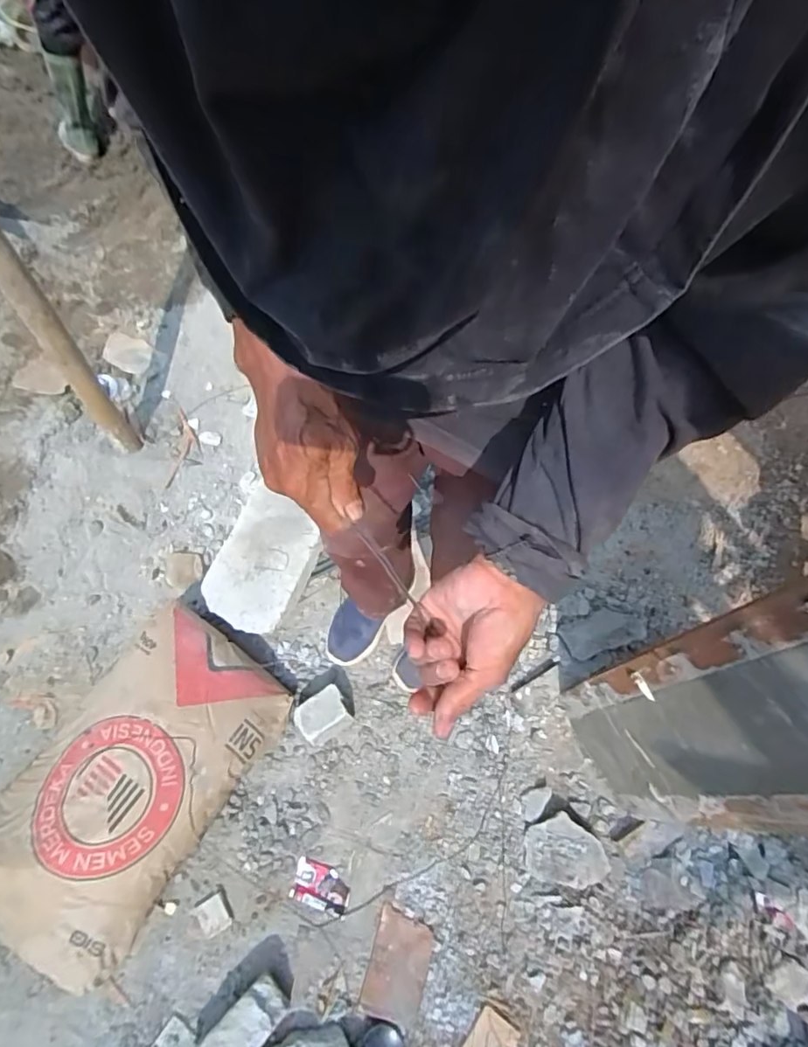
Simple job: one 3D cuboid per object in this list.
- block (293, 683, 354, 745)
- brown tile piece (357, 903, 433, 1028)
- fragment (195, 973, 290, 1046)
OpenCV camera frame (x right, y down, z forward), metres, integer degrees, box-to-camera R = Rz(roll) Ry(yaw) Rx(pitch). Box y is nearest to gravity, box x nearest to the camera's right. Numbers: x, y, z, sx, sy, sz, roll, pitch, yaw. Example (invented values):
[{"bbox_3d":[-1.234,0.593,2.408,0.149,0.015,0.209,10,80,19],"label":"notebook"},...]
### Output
[{"bbox_3d":[-0.171,0.401,1.132,0.111,0.088,0.082,-32,71,-19],"label":"block"},{"bbox_3d":[-0.012,0.802,0.986,0.104,0.006,0.151,16,57,5],"label":"brown tile piece"},{"bbox_3d":[-0.279,0.846,0.893,0.189,0.072,0.075,-40,74,-22],"label":"fragment"}]

